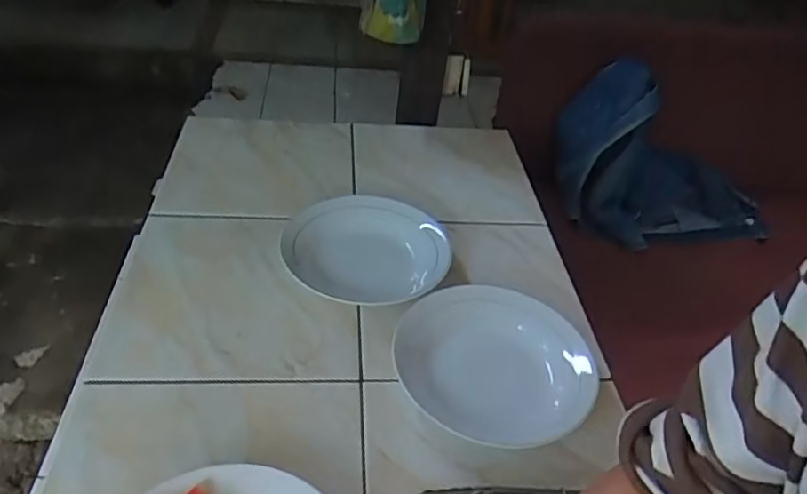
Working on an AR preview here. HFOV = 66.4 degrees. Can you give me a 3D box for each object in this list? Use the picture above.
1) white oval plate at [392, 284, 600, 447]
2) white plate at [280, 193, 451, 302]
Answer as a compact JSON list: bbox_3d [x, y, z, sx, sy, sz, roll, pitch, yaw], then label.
[{"bbox_3d":[0.108,0.132,0.699,0.226,0.035,0.210,-4,41,-11],"label":"white oval plate"},{"bbox_3d":[-0.048,0.000,0.832,0.221,0.031,0.215,3,40,-3],"label":"white plate"}]

